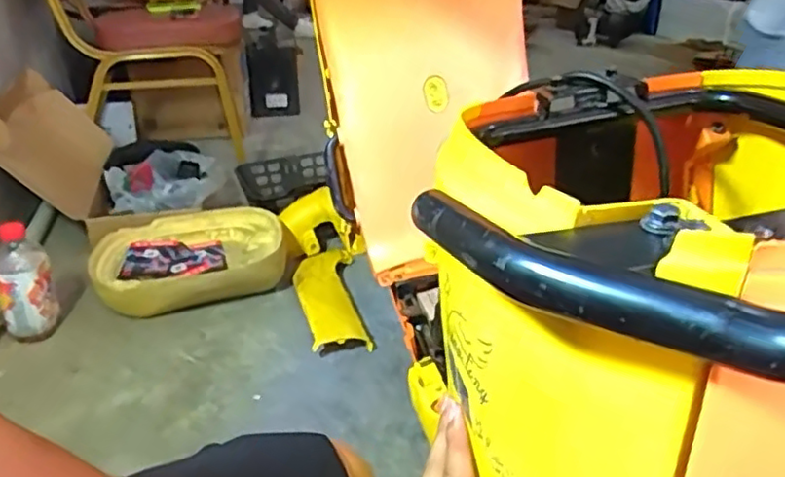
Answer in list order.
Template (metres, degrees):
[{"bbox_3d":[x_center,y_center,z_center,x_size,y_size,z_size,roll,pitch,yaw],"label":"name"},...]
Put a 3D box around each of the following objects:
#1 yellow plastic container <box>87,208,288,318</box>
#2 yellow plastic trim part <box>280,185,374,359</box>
[{"bbox_3d":[-0.415,0.045,1.329,0.387,0.100,0.274,-6,27,-12],"label":"yellow plastic container"},{"bbox_3d":[-0.143,0.056,1.295,0.176,0.144,0.441,-3,26,-5],"label":"yellow plastic trim part"}]

